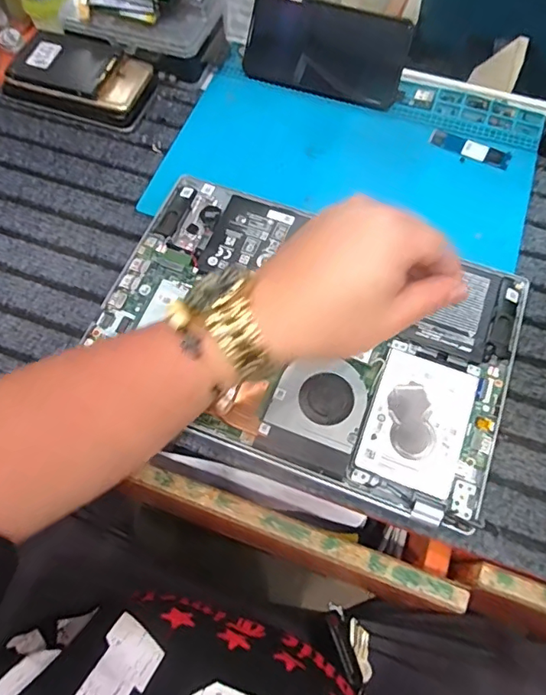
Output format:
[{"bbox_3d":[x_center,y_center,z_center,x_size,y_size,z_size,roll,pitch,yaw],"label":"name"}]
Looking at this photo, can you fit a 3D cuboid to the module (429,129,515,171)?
[{"bbox_3d":[0.193,-0.195,0.510,0.078,0.004,0.022,23,68,11],"label":"module"}]

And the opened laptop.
[{"bbox_3d":[0.025,-0.013,0.420,0.323,0.018,0.213,19,67,9],"label":"opened laptop"}]

